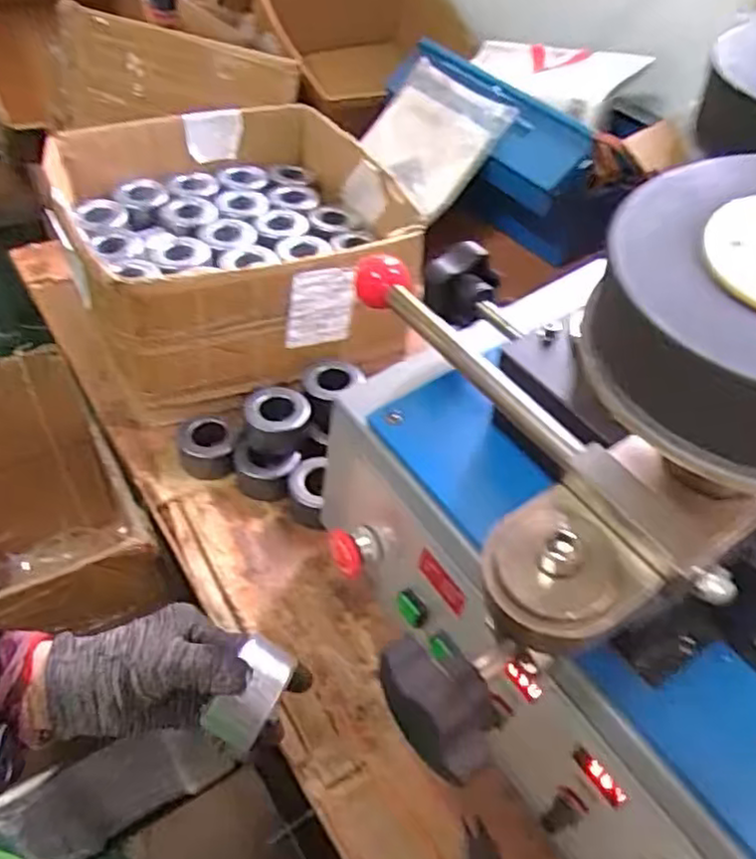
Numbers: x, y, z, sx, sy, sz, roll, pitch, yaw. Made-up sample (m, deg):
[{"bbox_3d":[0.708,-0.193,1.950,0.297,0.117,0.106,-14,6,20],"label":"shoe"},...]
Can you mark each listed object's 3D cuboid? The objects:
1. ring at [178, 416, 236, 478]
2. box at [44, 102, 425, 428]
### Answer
[{"bbox_3d":[-0.168,0.019,0.690,0.051,0.031,0.056,3,45,-3],"label":"ring"},{"bbox_3d":[-0.161,-0.211,0.802,0.352,0.155,0.342,-13,48,-18],"label":"box"}]

